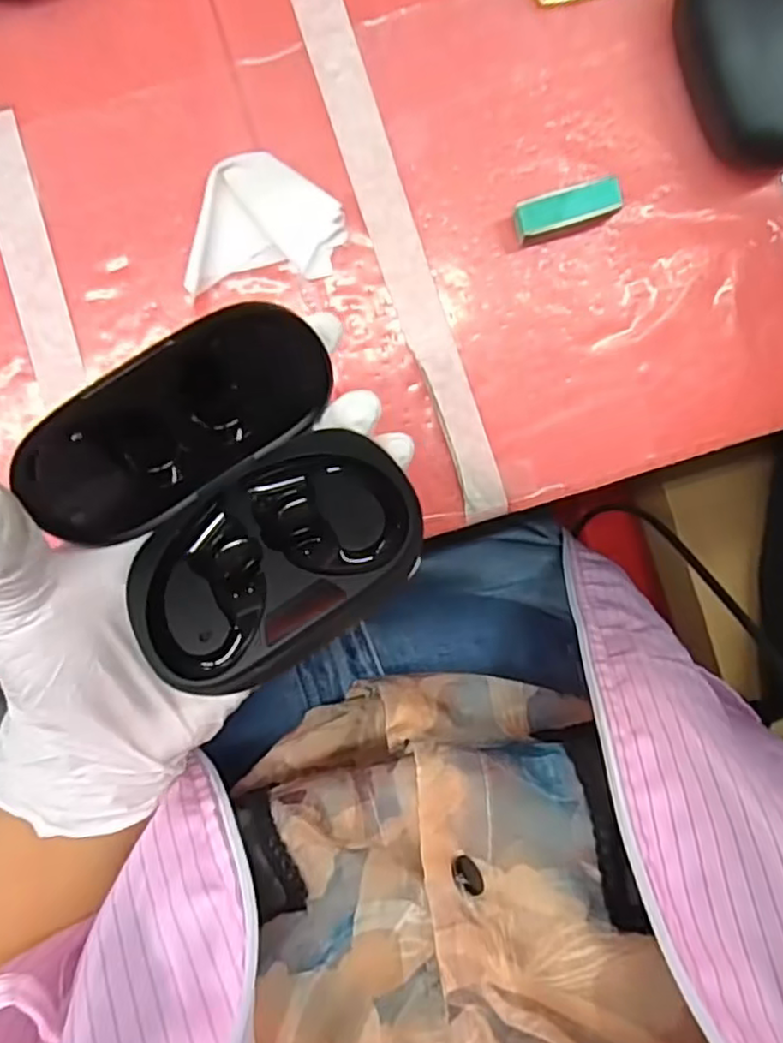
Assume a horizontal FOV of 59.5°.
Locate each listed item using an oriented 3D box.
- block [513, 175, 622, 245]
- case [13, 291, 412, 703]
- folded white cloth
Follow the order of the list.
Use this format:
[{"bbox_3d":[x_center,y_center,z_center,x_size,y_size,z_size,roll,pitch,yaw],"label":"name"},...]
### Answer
[{"bbox_3d":[0.069,-0.124,0.275,0.041,0.017,0.015,-18,99,-1],"label":"block"},{"bbox_3d":[-0.043,-0.005,0.193,0.082,0.050,0.083,-33,99,2],"label":"case"},{"bbox_3d":[-0.050,-0.120,0.271,0.060,0.011,0.047,-4,99,-3],"label":"folded white cloth"}]

